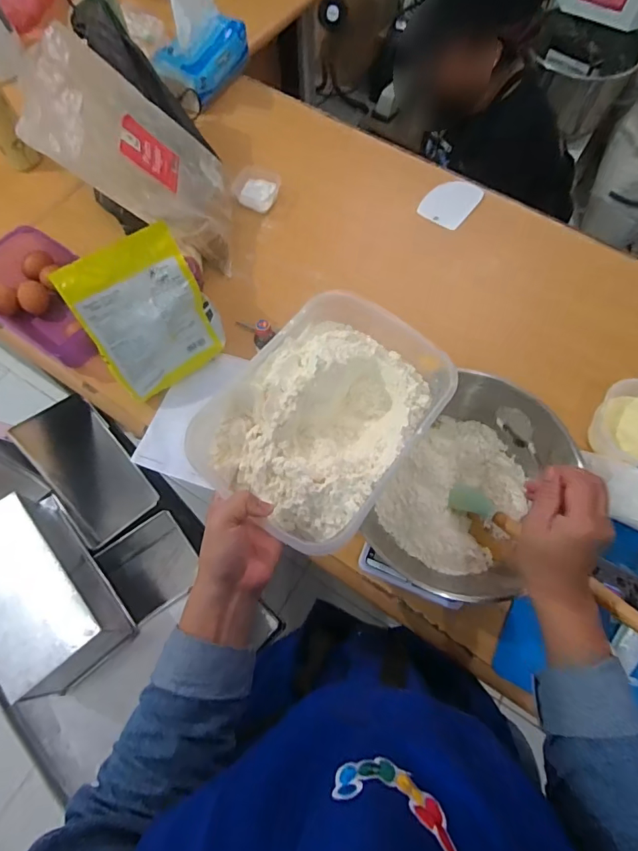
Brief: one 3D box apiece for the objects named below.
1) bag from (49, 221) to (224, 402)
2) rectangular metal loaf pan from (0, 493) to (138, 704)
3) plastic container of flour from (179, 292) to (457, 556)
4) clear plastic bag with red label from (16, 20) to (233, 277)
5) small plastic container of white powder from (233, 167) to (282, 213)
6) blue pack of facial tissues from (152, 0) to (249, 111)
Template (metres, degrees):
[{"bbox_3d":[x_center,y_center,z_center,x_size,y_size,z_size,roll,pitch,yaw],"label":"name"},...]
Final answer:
[{"bbox_3d":[-0.229,-0.142,0.631,0.150,0.206,0.034,-35,47,-17],"label":"bag"},{"bbox_3d":[-0.404,0.225,0.654,0.131,0.123,0.276,-38,73,-14],"label":"rectangular metal loaf pan"},{"bbox_3d":[0.007,-0.012,0.457,0.181,0.064,0.236,35,72,13],"label":"plastic container of flour"},{"bbox_3d":[-0.253,-0.400,0.689,0.048,0.326,0.208,-6,73,34],"label":"clear plastic bag with red label"},{"bbox_3d":[-0.115,-0.434,0.847,0.083,0.038,0.073,14,68,6],"label":"small plastic container of white powder"},{"bbox_3d":[-0.232,-0.749,0.887,0.096,0.152,0.191,27,70,11],"label":"blue pack of facial tissues"}]

